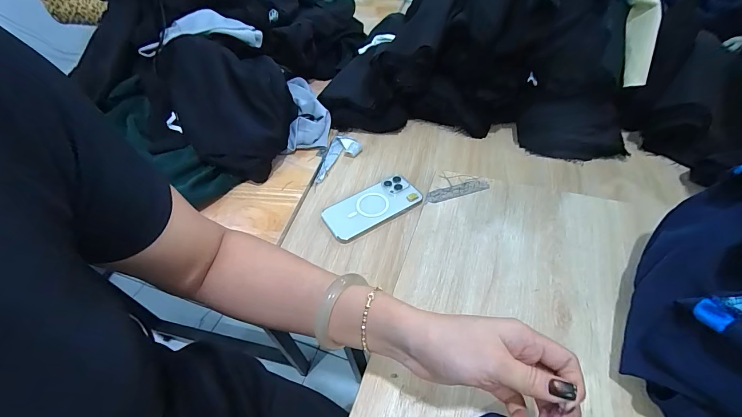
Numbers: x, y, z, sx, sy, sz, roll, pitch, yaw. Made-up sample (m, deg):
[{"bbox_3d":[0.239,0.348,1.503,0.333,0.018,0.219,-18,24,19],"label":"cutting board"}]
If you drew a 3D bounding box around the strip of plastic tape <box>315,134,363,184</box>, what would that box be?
[{"bbox_3d":[-0.058,-0.098,0.641,0.064,0.018,0.128,6,49,10],"label":"strip of plastic tape"}]

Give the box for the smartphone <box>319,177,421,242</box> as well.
[{"bbox_3d":[0.003,-0.002,0.552,0.160,0.014,0.076,-28,52,-19],"label":"smartphone"}]

